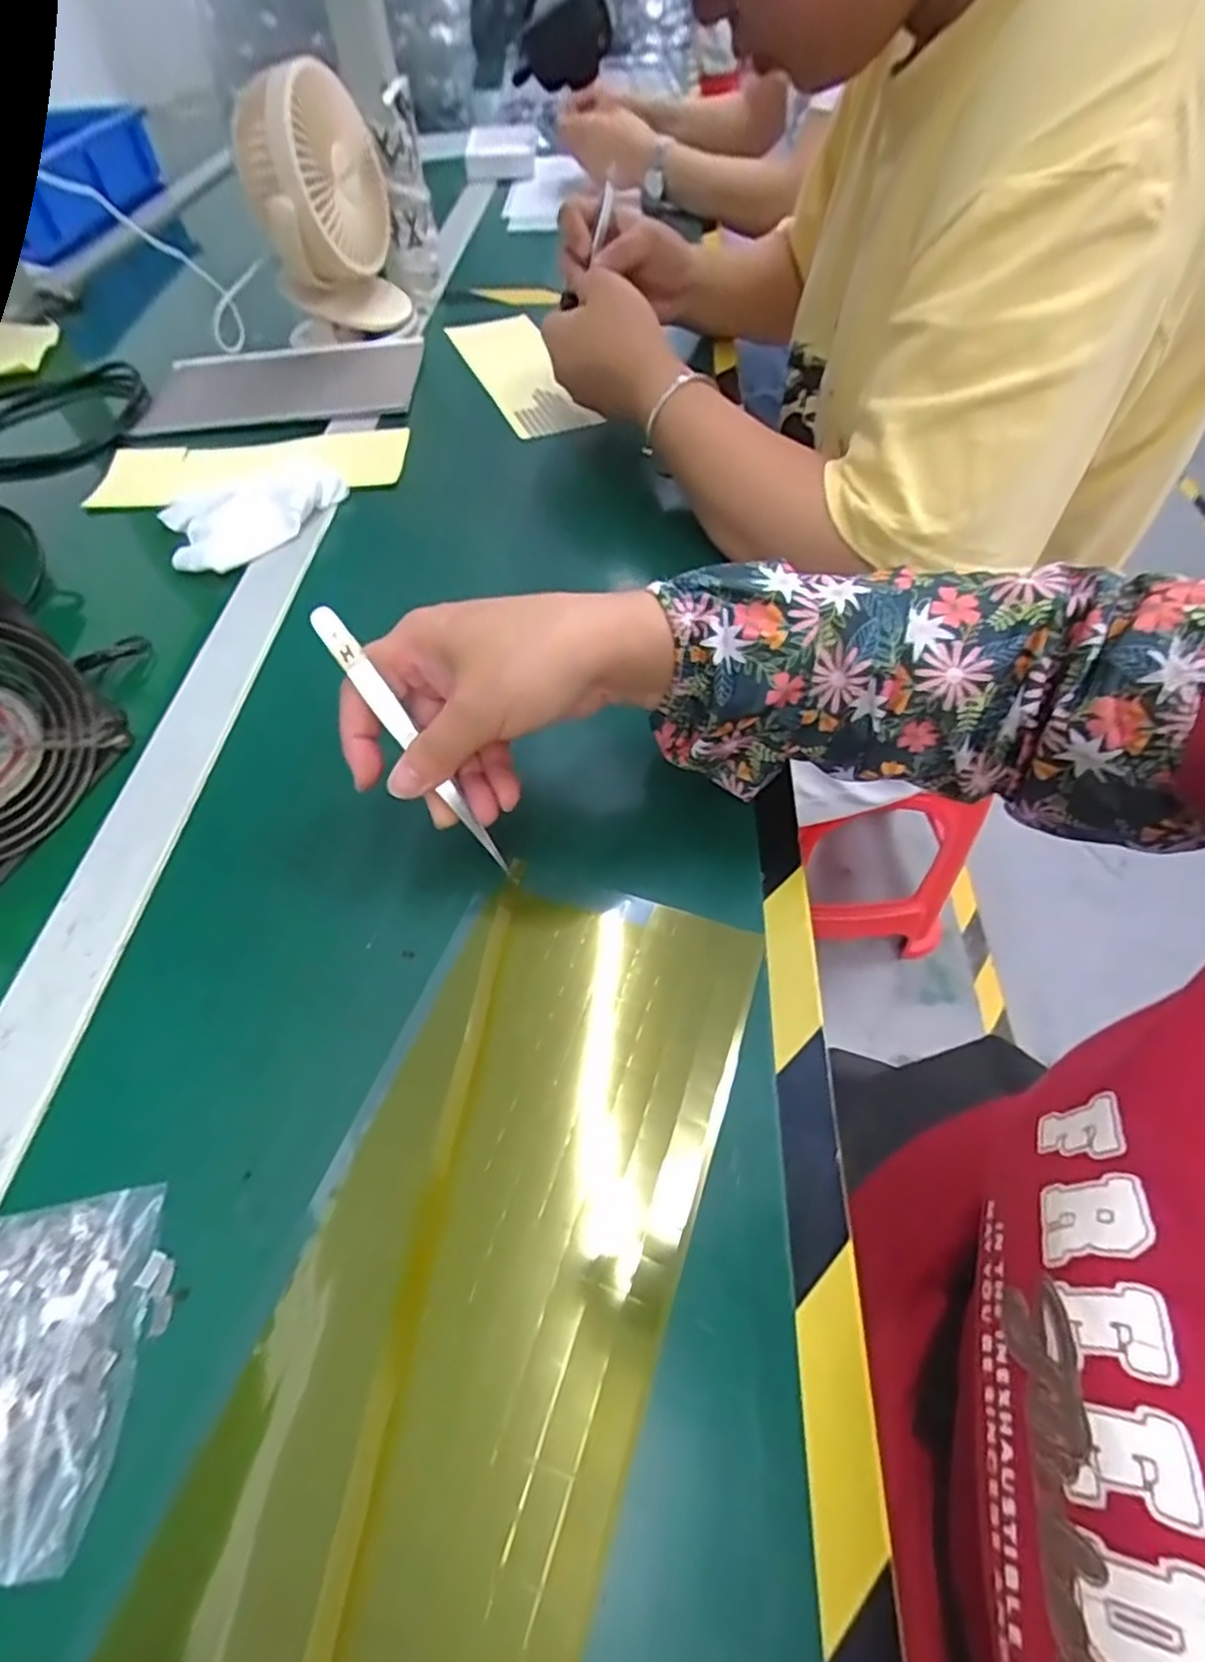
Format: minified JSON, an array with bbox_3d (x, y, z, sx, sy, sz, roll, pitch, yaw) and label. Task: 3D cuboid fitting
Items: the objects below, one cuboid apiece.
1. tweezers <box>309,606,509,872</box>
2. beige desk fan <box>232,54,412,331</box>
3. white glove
[{"bbox_3d":[-0.079,-0.036,0.298,0.009,0.009,0.130,-43,111,-26],"label":"tweezers"},{"bbox_3d":[-0.241,-0.532,0.611,0.110,0.187,0.119,-11,56,-8],"label":"beige desk fan"},{"bbox_3d":[-0.243,-0.216,0.487,0.123,0.024,0.078,-13,56,-6],"label":"white glove"}]

